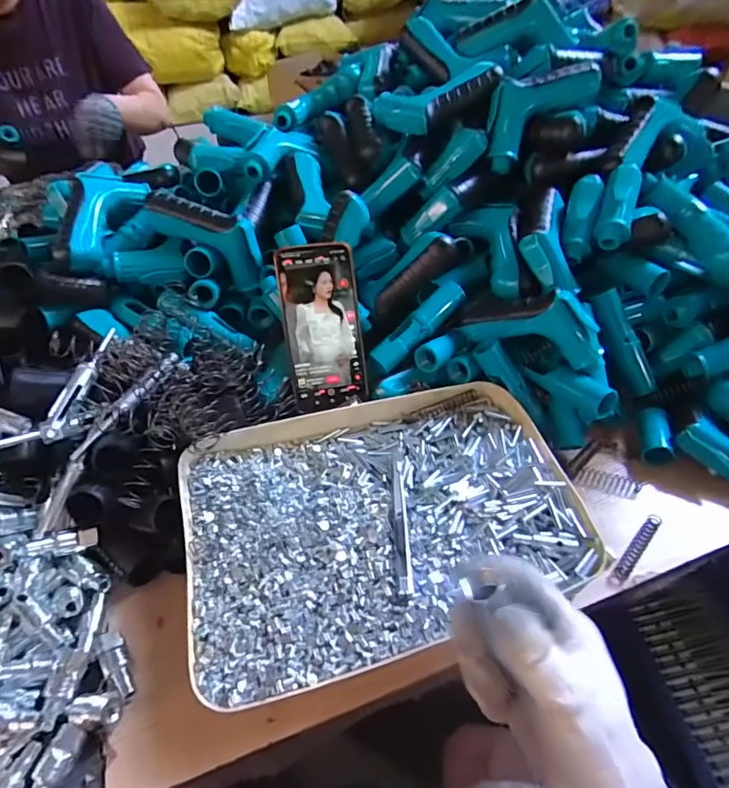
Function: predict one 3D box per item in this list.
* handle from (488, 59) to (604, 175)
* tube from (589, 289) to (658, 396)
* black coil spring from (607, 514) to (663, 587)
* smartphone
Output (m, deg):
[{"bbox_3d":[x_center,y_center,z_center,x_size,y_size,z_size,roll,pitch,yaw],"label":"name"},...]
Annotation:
[{"bbox_3d":[0.186,-0.306,0.519,0.144,0.066,0.042,-33,49,-2],"label":"handle"},{"bbox_3d":[0.271,-0.053,0.513,0.025,0.115,0.018,-29,7,-24],"label":"tube"},{"bbox_3d":[0.238,0.138,0.434,0.089,0.011,0.010,-36,53,-29],"label":"black coil spring"},{"bbox_3d":[-0.040,-0.068,0.495,0.079,0.161,0.011,-11,6,-16],"label":"smartphone"}]

